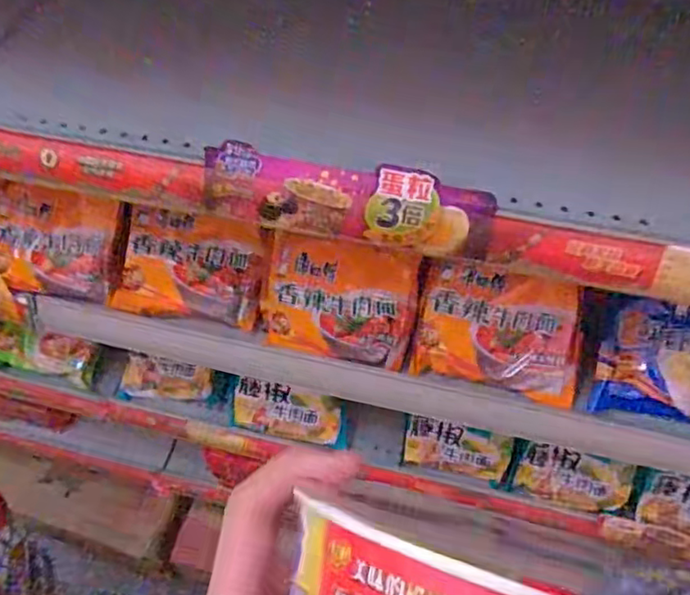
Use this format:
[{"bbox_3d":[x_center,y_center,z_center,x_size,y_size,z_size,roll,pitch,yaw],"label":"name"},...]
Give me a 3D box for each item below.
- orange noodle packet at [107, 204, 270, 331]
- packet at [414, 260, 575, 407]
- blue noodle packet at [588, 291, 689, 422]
[{"bbox_3d":[-0.157,-0.037,0.644,0.144,0.118,0.040,8,16,3],"label":"orange noodle packet"},{"bbox_3d":[0.146,0.024,0.595,0.149,0.128,0.040,8,17,1],"label":"packet"},{"bbox_3d":[0.312,0.055,0.580,0.150,0.121,0.040,8,13,8],"label":"blue noodle packet"}]

